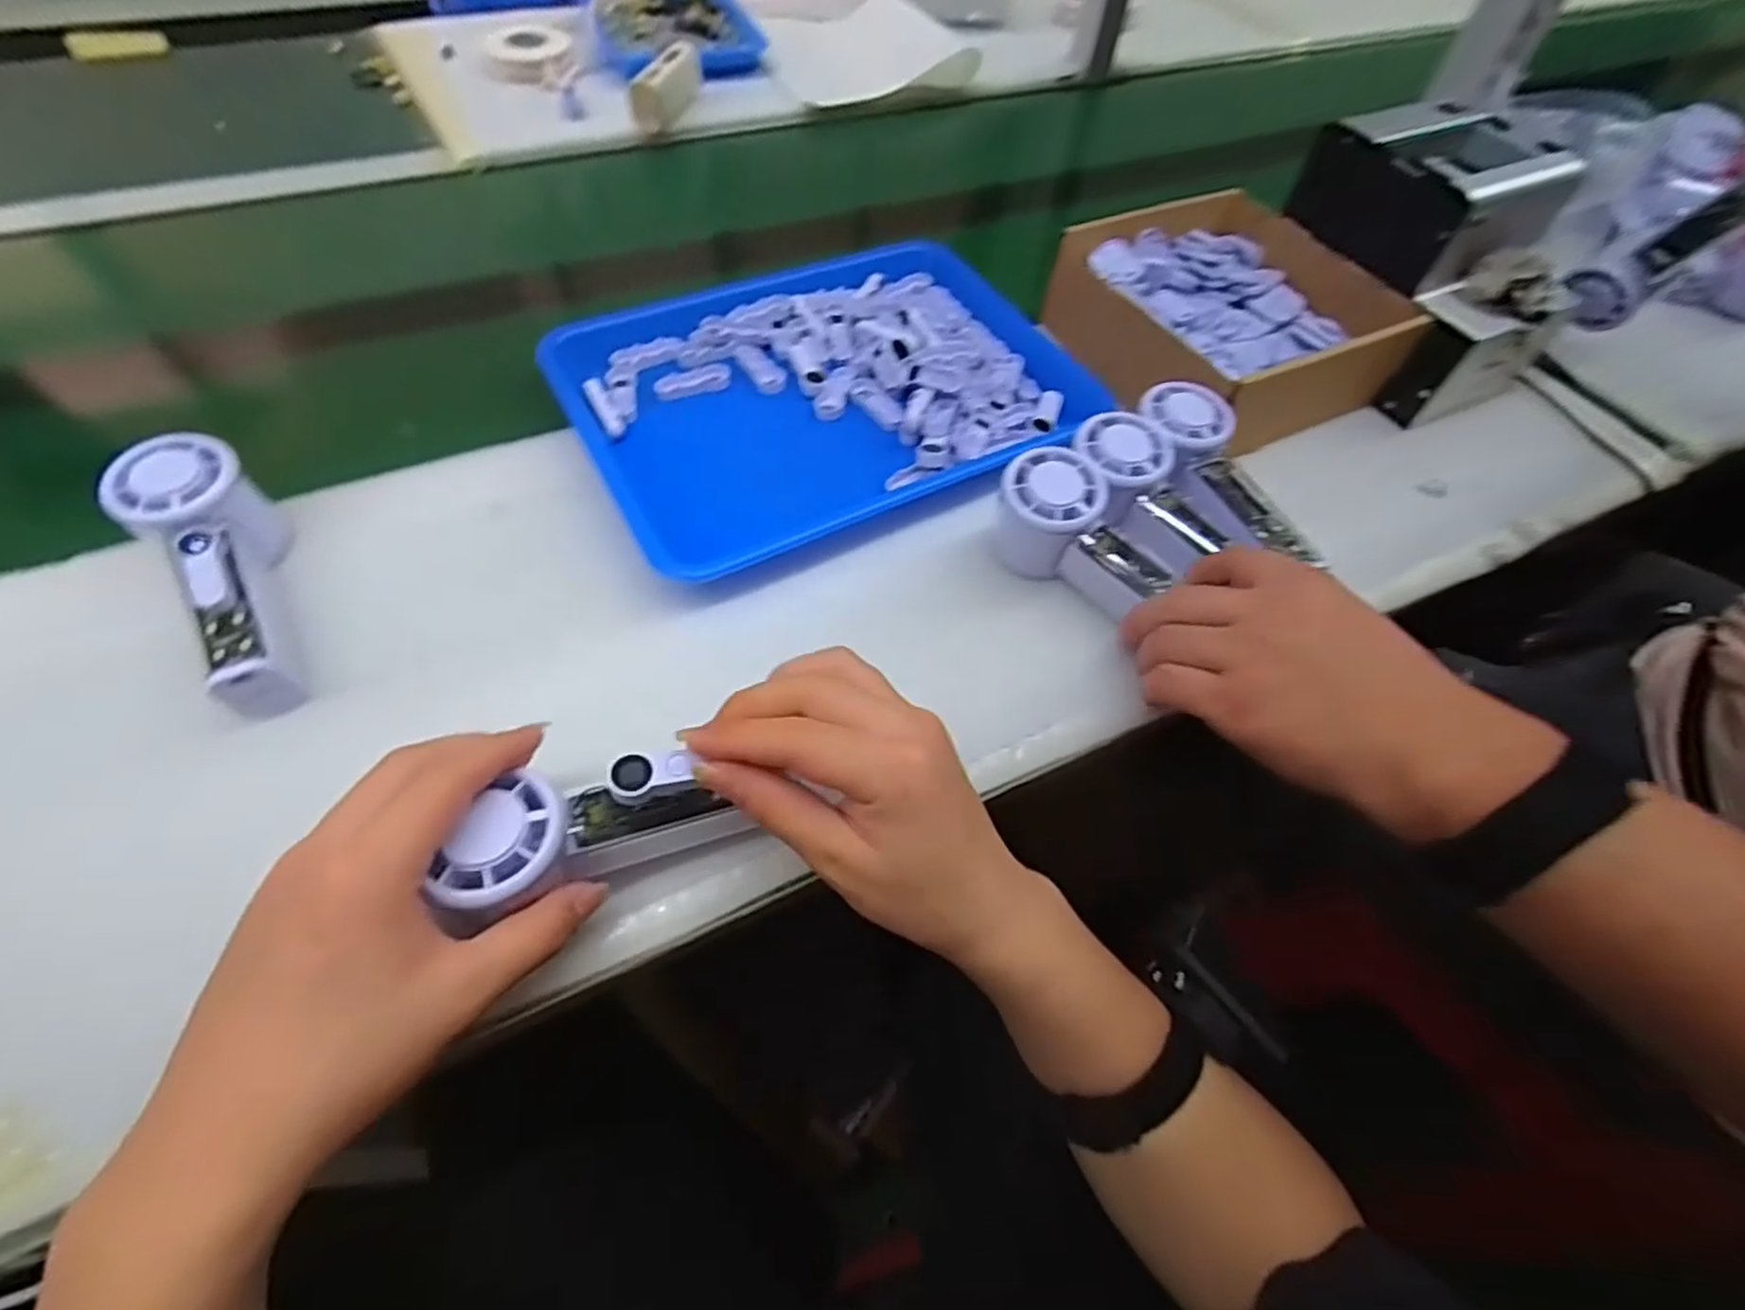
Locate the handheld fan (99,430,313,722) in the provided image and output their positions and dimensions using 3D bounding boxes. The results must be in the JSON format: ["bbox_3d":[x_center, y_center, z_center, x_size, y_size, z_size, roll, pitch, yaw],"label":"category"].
[{"bbox_3d":[-0.338,-0.039,0.388,0.057,0.052,0.162,-26,75,-20],"label":"handheld fan"}]

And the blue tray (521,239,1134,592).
[{"bbox_3d":[-0.027,-0.193,0.526,0.344,0.027,0.255,-24,61,-19],"label":"blue tray"}]

